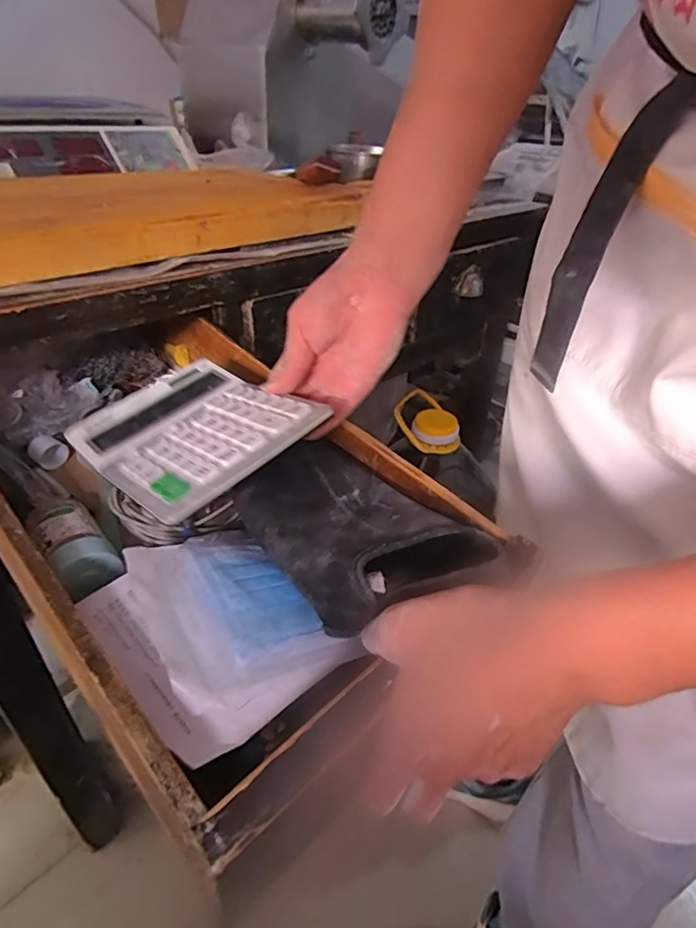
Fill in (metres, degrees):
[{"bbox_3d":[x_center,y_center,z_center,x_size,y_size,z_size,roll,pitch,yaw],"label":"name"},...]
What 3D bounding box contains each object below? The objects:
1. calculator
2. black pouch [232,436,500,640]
[{"bbox_3d":[-0.129,-0.031,0.434,0.142,0.010,0.199,-38,41,-28],"label":"calculator"},{"bbox_3d":[-0.004,0.028,0.377,0.117,0.048,0.202,-16,39,-25],"label":"black pouch"}]

